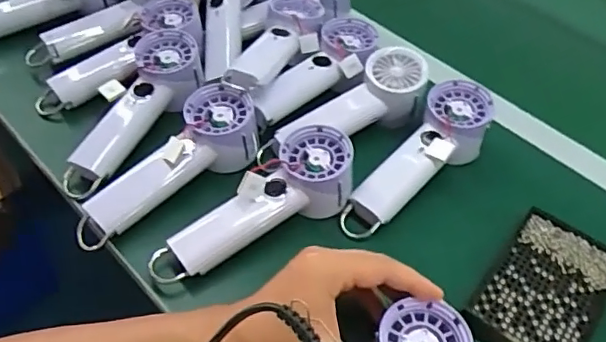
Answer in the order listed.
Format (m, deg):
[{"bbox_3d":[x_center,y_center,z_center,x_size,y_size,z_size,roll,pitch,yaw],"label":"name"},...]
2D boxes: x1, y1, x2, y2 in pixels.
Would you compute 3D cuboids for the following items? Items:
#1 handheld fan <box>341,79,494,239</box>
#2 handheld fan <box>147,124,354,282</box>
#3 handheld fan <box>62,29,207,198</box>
[{"bbox_3d":[0.109,-0.007,0.545,0.065,0.051,0.199,37,68,25],"label":"handheld fan"},{"bbox_3d":[-0.043,0.025,0.483,0.186,0.051,0.060,-23,54,-23],"label":"handheld fan"},{"bbox_3d":[-0.163,-0.056,0.557,0.076,0.040,0.199,22,65,14],"label":"handheld fan"}]

